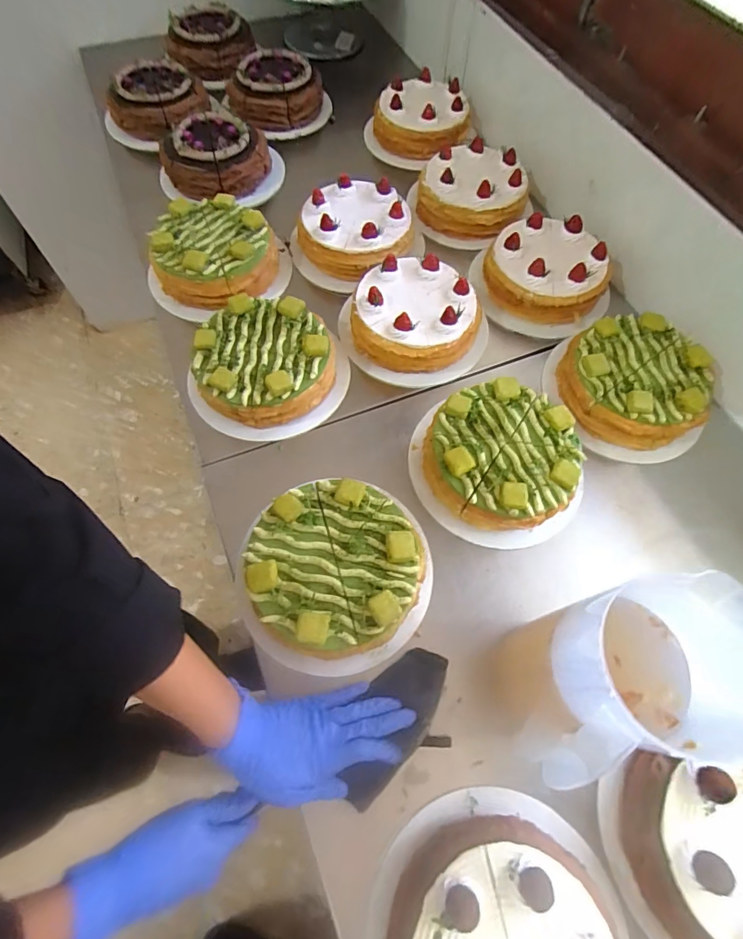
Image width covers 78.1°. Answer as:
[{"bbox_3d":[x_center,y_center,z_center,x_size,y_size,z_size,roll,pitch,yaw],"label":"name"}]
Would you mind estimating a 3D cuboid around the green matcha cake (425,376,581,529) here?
[{"bbox_3d":[0.152,-0.014,0.543,0.166,0.079,0.169,0,63,-1],"label":"green matcha cake"}]

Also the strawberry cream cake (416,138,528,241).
[{"bbox_3d":[0.170,-0.467,0.761,0.171,0.068,0.159,0,63,-1],"label":"strawberry cream cake"}]

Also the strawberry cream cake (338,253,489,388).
[{"bbox_3d":[0.056,-0.209,0.634,0.169,0.082,0.181,0,63,-1],"label":"strawberry cream cake"}]

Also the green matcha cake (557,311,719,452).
[{"bbox_3d":[0.340,-0.115,0.594,0.171,0.068,0.172,0,63,-1],"label":"green matcha cake"}]

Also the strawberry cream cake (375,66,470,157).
[{"bbox_3d":[0.093,-0.658,0.848,0.167,0.066,0.158,0,63,-1],"label":"strawberry cream cake"}]

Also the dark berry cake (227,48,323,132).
[{"bbox_3d":[-0.187,-0.725,0.896,0.163,0.093,0.158,40,69,17],"label":"dark berry cake"}]

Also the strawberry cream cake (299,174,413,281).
[{"bbox_3d":[-0.021,-0.375,0.705,0.172,0.063,0.169,12,64,5],"label":"strawberry cream cake"}]

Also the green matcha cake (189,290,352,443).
[{"bbox_3d":[-0.129,-0.137,0.600,0.187,0.075,0.184,17,64,7],"label":"green matcha cake"}]

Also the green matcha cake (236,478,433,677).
[{"bbox_3d":[-0.035,0.110,0.479,0.186,0.075,0.181,0,63,-1],"label":"green matcha cake"}]

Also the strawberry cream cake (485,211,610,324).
[{"bbox_3d":[0.257,-0.295,0.679,0.149,0.078,0.151,0,63,-1],"label":"strawberry cream cake"}]

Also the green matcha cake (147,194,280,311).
[{"bbox_3d":[-0.228,-0.322,0.679,0.169,0.063,0.166,4,63,1],"label":"green matcha cake"}]

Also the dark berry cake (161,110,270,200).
[{"bbox_3d":[-0.265,-0.539,0.788,0.148,0.065,0.169,34,68,15],"label":"dark berry cake"}]

